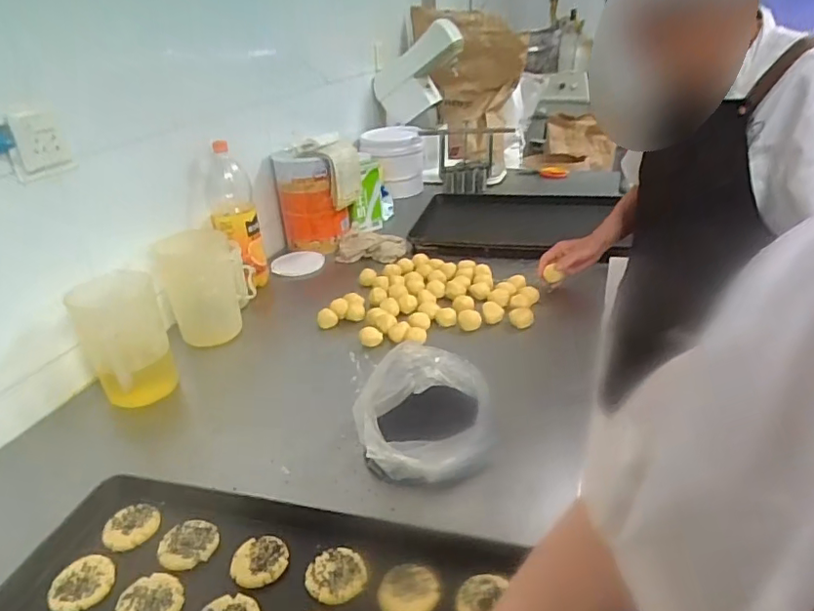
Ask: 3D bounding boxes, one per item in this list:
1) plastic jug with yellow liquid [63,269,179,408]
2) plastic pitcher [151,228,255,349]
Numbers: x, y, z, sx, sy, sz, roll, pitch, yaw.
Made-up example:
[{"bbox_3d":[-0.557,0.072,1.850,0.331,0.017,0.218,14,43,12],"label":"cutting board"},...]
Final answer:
[{"bbox_3d":[-0.457,0.059,0.898,0.125,0.193,0.119,-19,31,-26],"label":"plastic jug with yellow liquid"},{"bbox_3d":[-0.383,-0.045,1.068,0.165,0.217,0.111,-17,30,-24],"label":"plastic pitcher"}]

